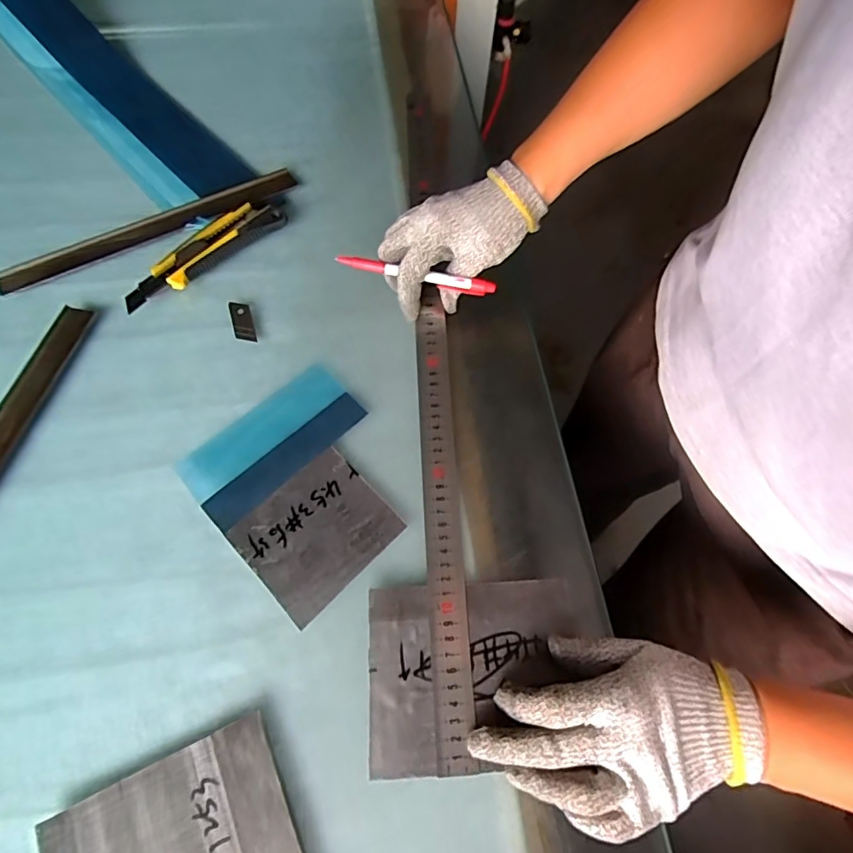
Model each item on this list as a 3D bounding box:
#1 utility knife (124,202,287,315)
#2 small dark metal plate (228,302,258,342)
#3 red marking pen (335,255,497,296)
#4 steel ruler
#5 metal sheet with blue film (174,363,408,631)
[{"bbox_3d":[-0.215,-0.166,0.482,0.166,0.020,0.037,-41,71,-17],"label":"utility knife"},{"bbox_3d":[-0.171,-0.097,0.464,0.018,0.005,0.046,-14,66,-16],"label":"small dark metal plate"},{"bbox_3d":[-0.009,-0.132,0.432,0.138,0.014,0.009,11,65,2],"label":"red marking pen"},{"bbox_3d":[0.010,0.051,0.388,0.024,0.004,0.361,-3,67,-2],"label":"steel ruler"},{"bbox_3d":[-0.095,0.042,0.399,0.142,0.008,0.167,-40,73,-18],"label":"metal sheet with blue film"}]

